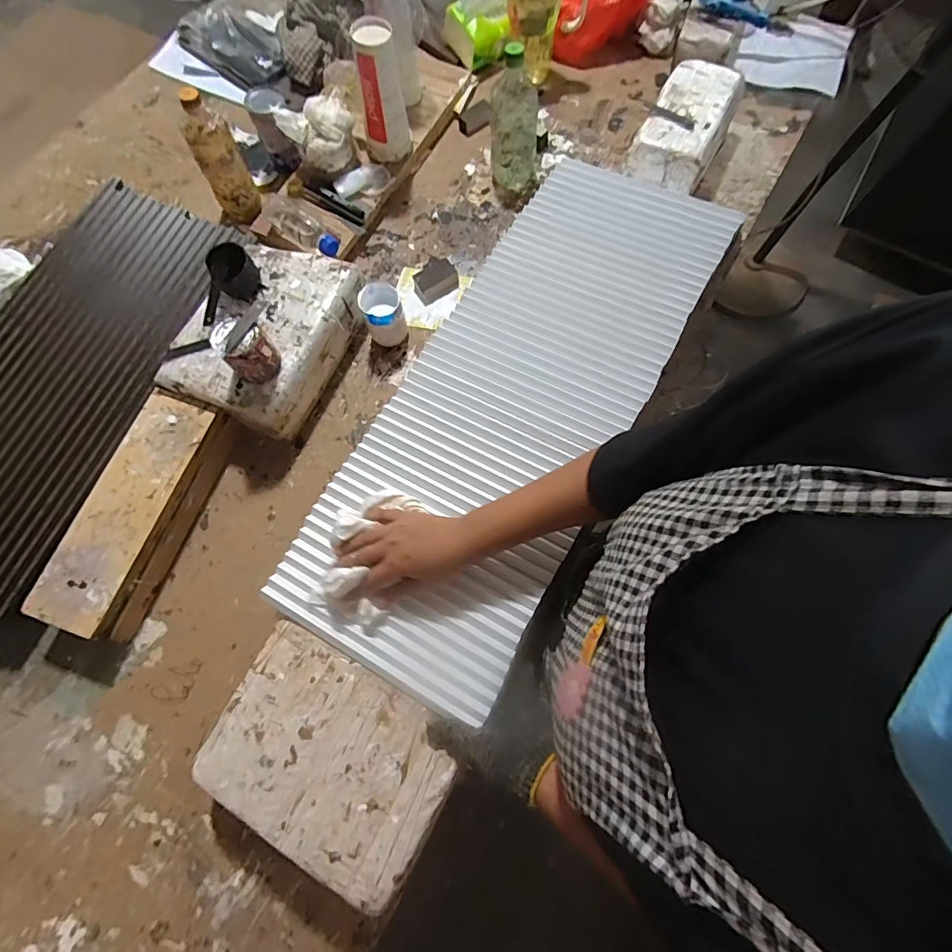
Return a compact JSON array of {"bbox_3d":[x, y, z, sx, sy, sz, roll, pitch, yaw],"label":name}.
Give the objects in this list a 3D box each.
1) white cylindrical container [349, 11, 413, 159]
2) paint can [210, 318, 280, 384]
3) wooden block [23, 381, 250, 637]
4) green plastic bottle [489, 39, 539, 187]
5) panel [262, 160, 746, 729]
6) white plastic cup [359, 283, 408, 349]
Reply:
[{"bbox_3d":[-0.157,-0.629,0.787,0.076,0.175,0.070,0,73,0],"label":"white cylindrical container"},{"bbox_3d":[-0.300,-0.164,0.634,0.060,0.078,0.057,0,73,0],"label":"paint can"},{"bbox_3d":[-0.462,0.048,0.662,0.120,0.078,0.324,17,71,6],"label":"wooden block"},{"bbox_3d":[0.064,-0.599,0.802,0.081,0.179,0.070,15,74,5],"label":"green plastic bottle"},{"bbox_3d":[0.070,-0.129,0.615,0.284,0.032,0.731,27,73,11],"label":"panel"},{"bbox_3d":[-0.144,-0.250,0.753,0.061,0.088,0.061,0,73,0],"label":"white plastic cup"}]

